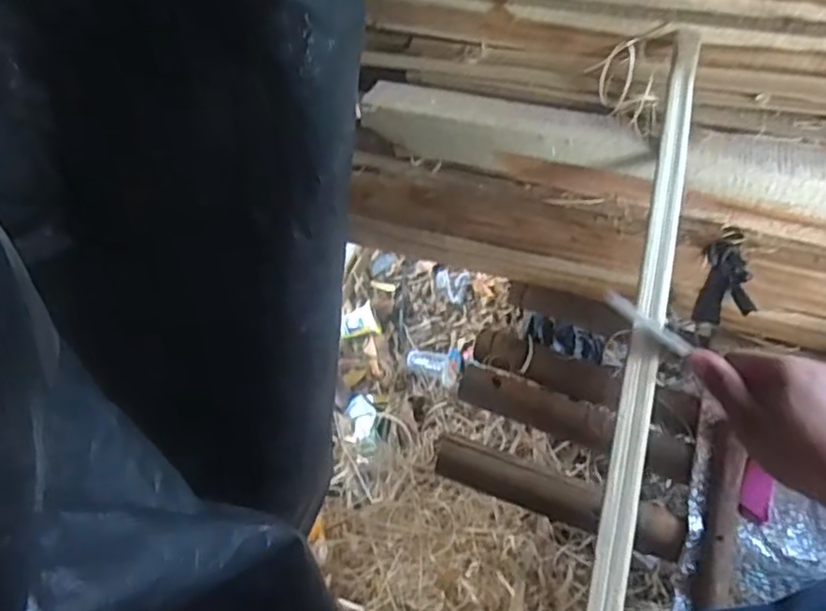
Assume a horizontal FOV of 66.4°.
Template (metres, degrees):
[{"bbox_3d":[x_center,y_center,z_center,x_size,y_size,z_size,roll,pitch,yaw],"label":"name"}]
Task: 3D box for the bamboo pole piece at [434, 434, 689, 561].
[{"bbox_3d":[0.132,0.177,0.598,0.234,0.031,0.040,19,58,18],"label":"bamboo pole piece"}]

